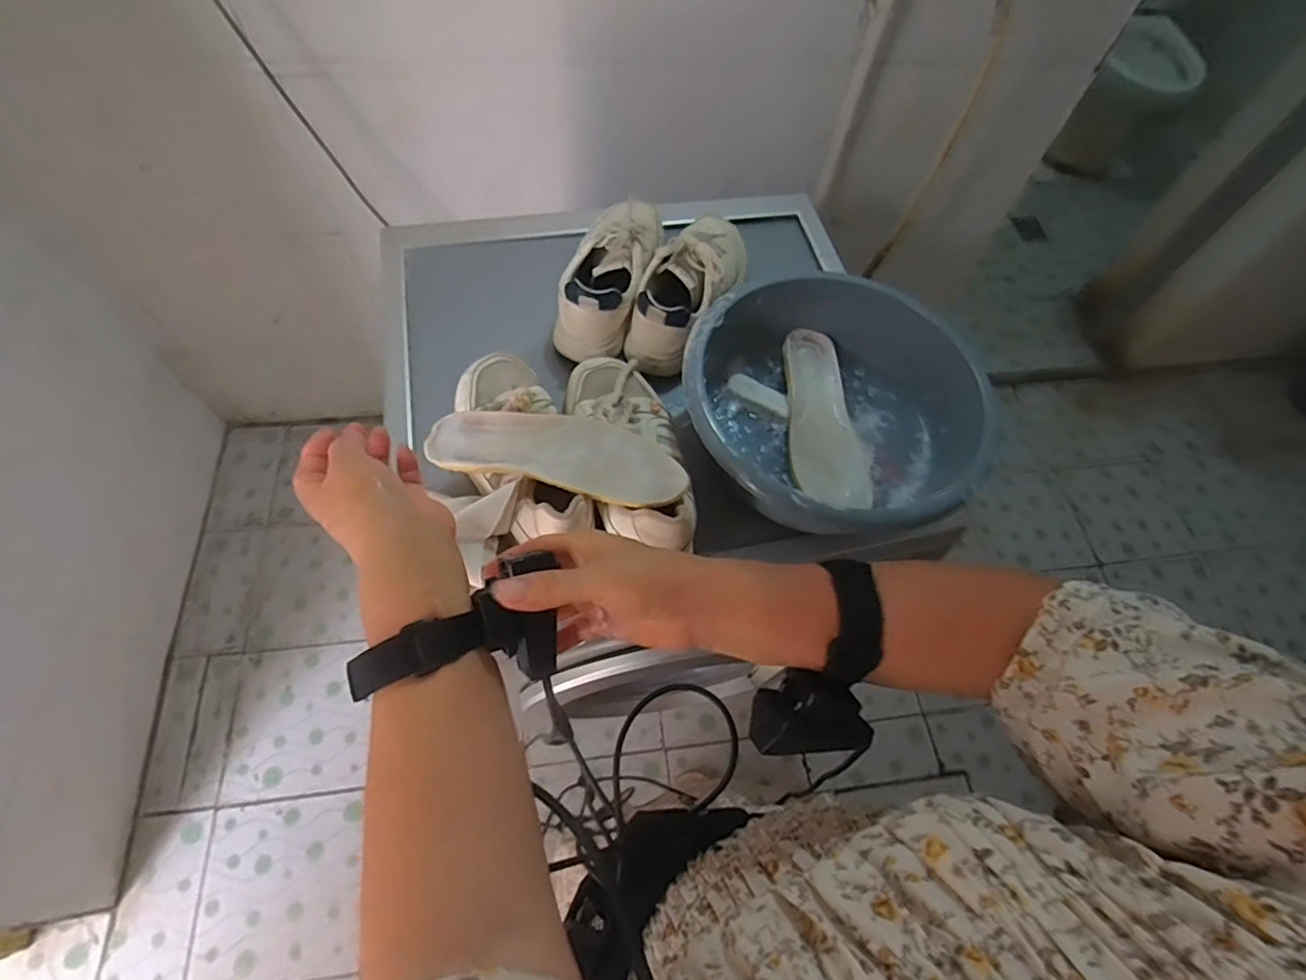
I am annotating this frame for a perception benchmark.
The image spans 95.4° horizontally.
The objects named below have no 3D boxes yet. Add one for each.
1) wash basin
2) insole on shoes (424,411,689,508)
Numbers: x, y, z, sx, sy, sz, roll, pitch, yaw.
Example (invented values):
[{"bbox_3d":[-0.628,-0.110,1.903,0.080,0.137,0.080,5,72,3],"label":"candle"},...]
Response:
[{"bbox_3d":[0.175,-0.083,0.614,0.290,0.094,0.289,2,62,-3],"label":"wash basin"},{"bbox_3d":[-0.088,-0.039,0.554,0.241,0.024,0.090,16,53,8],"label":"insole on shoes"}]

